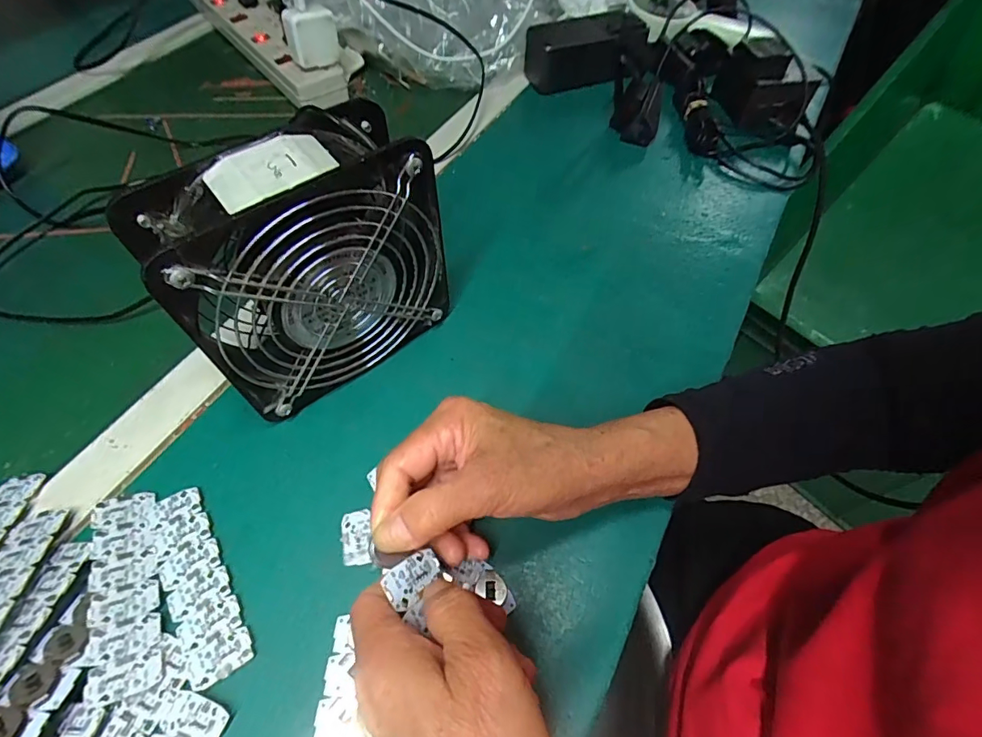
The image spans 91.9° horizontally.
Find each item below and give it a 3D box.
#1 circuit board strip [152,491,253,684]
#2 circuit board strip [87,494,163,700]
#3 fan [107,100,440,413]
[{"bbox_3d":[-0.161,0.115,0.260,0.029,0.005,0.107,-30,61,-17],"label":"circuit board strip"},{"bbox_3d":[-0.194,0.116,0.252,0.029,0.004,0.105,-10,53,-28],"label":"circuit board strip"},{"bbox_3d":[-0.102,-0.054,0.283,0.144,0.153,0.058,-37,63,-21],"label":"fan"}]

